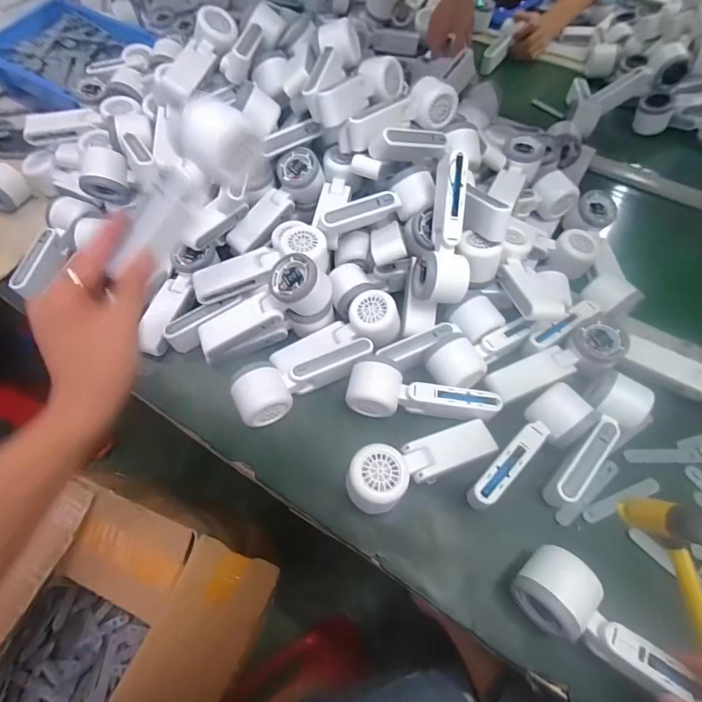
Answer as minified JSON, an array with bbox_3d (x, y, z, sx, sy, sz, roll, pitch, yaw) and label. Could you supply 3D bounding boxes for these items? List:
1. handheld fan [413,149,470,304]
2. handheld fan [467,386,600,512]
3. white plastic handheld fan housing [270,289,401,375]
[{"bbox_3d":[0.111,-0.139,0.465,0.056,0.050,0.163,4,102,1],"label":"handheld fan"},{"bbox_3d":[0.184,0.101,0.415,0.166,0.046,0.057,-36,66,-20],"label":"handheld fan"},{"bbox_3d":[-0.018,-0.016,0.493,0.163,0.042,0.070,-22,61,3],"label":"white plastic handheld fan housing"}]

